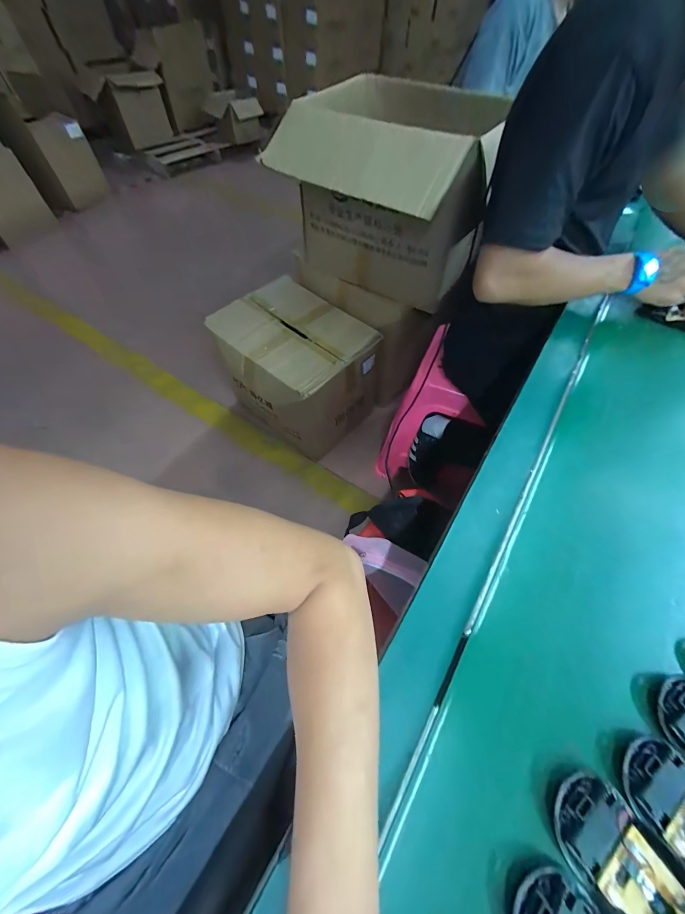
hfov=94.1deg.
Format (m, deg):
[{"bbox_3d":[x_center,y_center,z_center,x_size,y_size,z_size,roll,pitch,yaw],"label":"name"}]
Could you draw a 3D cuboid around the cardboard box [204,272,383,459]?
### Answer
[{"bbox_3d":[-0.160,-0.329,1.228,0.515,0.420,0.405,34,65,17],"label":"cardboard box"}]

